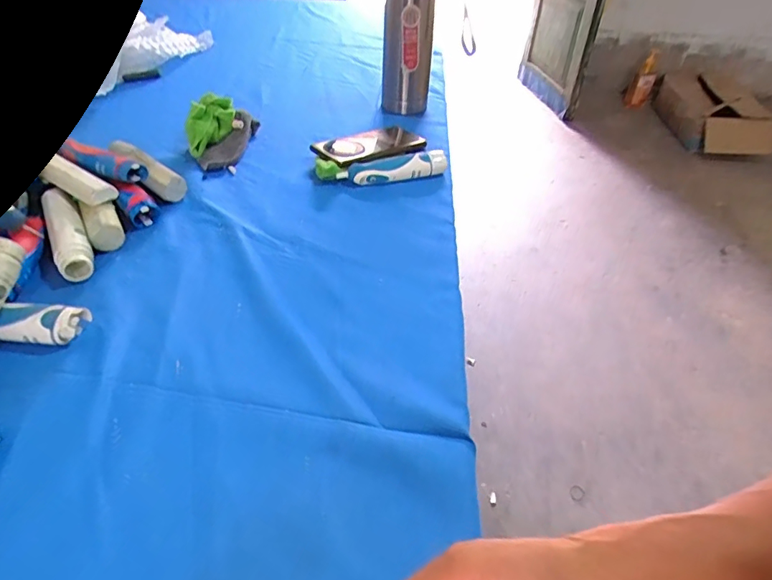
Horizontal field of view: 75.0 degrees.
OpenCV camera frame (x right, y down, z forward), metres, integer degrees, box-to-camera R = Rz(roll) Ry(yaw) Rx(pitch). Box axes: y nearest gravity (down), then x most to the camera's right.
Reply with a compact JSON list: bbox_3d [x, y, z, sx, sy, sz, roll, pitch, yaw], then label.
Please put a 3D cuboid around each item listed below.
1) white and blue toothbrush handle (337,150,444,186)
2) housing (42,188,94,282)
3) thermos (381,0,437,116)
[{"bbox_3d":[0.012,-0.162,0.684,0.149,0.033,0.031,-11,45,-16],"label":"white and blue toothbrush handle"},{"bbox_3d":[-0.347,-0.063,0.549,0.032,0.033,0.135,-21,49,-25],"label":"housing"},{"bbox_3d":[0.036,-0.406,0.802,0.080,0.238,0.061,3,43,-2],"label":"thermos"}]

